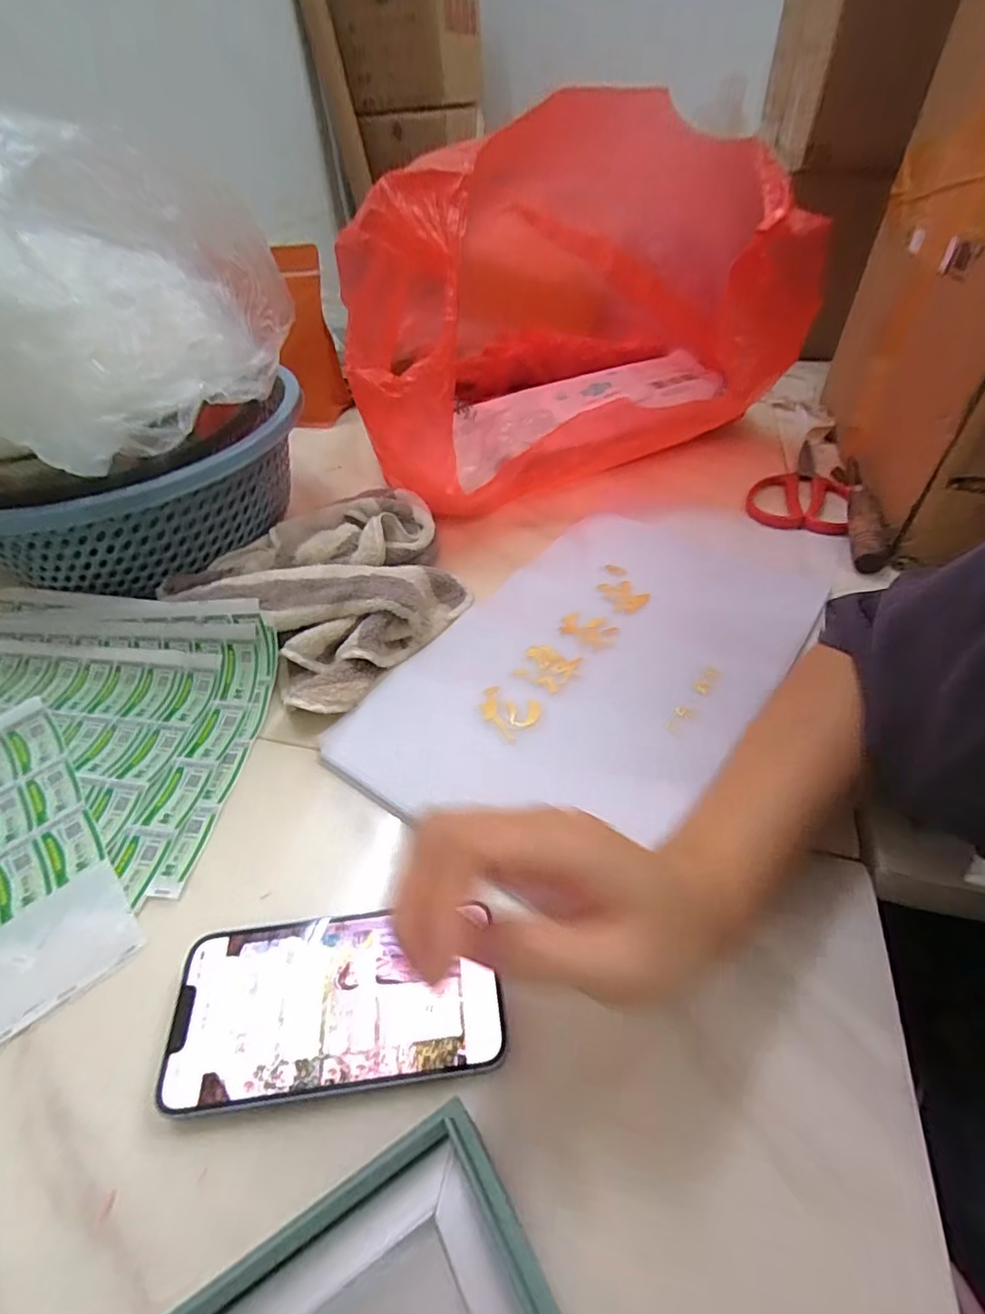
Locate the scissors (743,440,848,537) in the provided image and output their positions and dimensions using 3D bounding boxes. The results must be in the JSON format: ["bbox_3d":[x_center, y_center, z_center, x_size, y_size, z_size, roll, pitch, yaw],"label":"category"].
[{"bbox_3d":[0.312,-0.179,0.572,0.085,0.015,0.186,18,49,19],"label":"scissors"}]

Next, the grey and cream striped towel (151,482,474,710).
[{"bbox_3d":[-0.127,-0.067,0.449,0.196,0.050,0.194,29,53,28],"label":"grey and cream striped towel"}]

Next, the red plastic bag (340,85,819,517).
[{"bbox_3d":[0.073,-0.405,0.620,0.476,0.278,0.494,-13,46,-9],"label":"red plastic bag"}]

